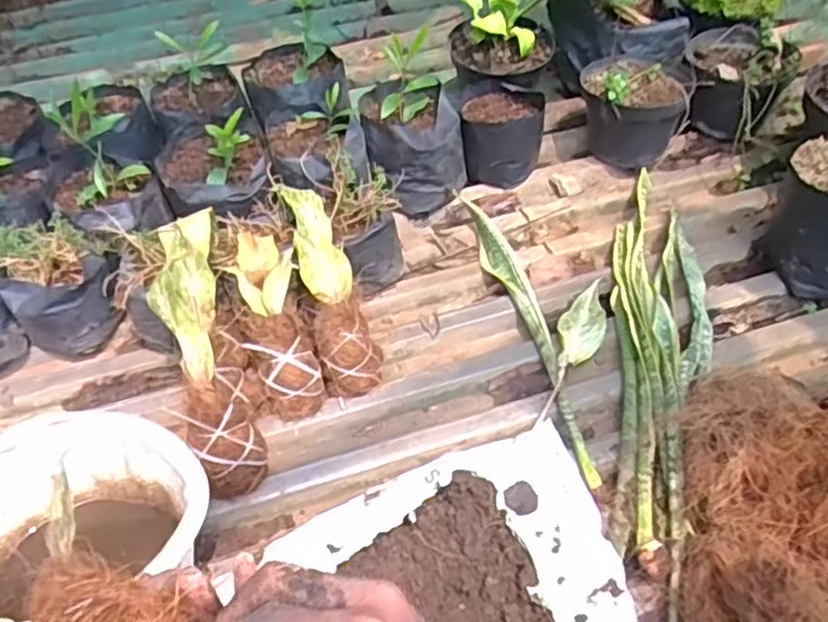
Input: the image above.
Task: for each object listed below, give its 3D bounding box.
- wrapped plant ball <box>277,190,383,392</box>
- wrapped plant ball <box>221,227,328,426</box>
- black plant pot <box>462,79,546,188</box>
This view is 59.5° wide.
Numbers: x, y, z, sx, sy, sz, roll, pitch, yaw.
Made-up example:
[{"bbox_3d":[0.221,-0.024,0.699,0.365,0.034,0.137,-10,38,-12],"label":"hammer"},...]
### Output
[{"bbox_3d":[-0.108,-0.043,0.914,0.077,0.075,0.299,-15,75,-16],"label":"wrapped plant ball"},{"bbox_3d":[-0.171,0.012,0.882,0.081,0.069,0.242,-16,84,-16],"label":"wrapped plant ball"},{"bbox_3d":[0.138,-0.281,1.170,0.129,0.108,0.113,6,51,4],"label":"black plant pot"}]

